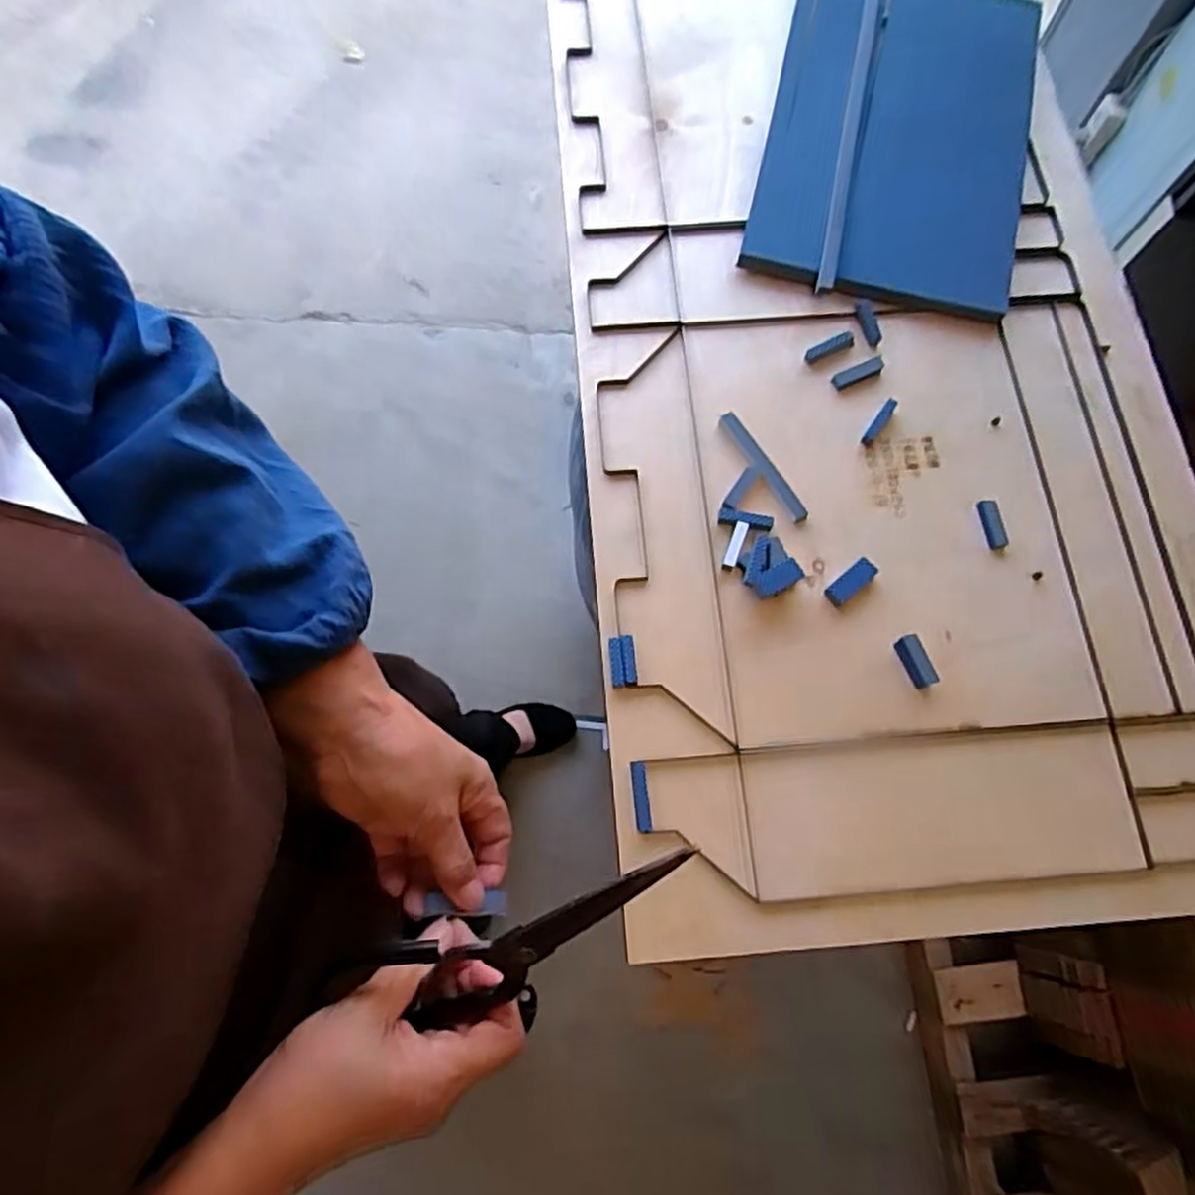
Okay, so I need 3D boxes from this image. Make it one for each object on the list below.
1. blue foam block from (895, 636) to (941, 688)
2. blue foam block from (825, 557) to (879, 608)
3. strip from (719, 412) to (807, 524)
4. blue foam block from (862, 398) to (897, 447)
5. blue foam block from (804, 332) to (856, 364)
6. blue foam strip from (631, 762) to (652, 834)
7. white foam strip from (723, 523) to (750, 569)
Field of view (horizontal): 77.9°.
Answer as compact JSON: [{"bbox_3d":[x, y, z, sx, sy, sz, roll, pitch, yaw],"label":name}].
[{"bbox_3d":[0.227,0.046,0.527,0.014,0.018,0.037,-25,75,-7],"label":"blue foam block"},{"bbox_3d":[0.189,-0.011,0.550,0.042,0.010,0.017,-39,77,-11],"label":"blue foam block"},{"bbox_3d":[0.130,-0.103,0.576,0.013,0.004,0.105,-31,76,-9],"label":"strip"},{"bbox_3d":[0.225,-0.140,0.589,0.009,0.007,0.046,35,76,9],"label":"blue foam block"},{"bbox_3d":[0.192,-0.206,0.610,0.046,0.004,0.013,-24,75,-7],"label":"blue foam block"},{"bbox_3d":[0.029,0.135,0.504,0.011,0.004,0.045,-4,74,-1],"label":"blue foam strip"},{"bbox_3d":[0.104,-0.040,0.559,0.009,0.004,0.036,21,75,6],"label":"white foam strip"}]

